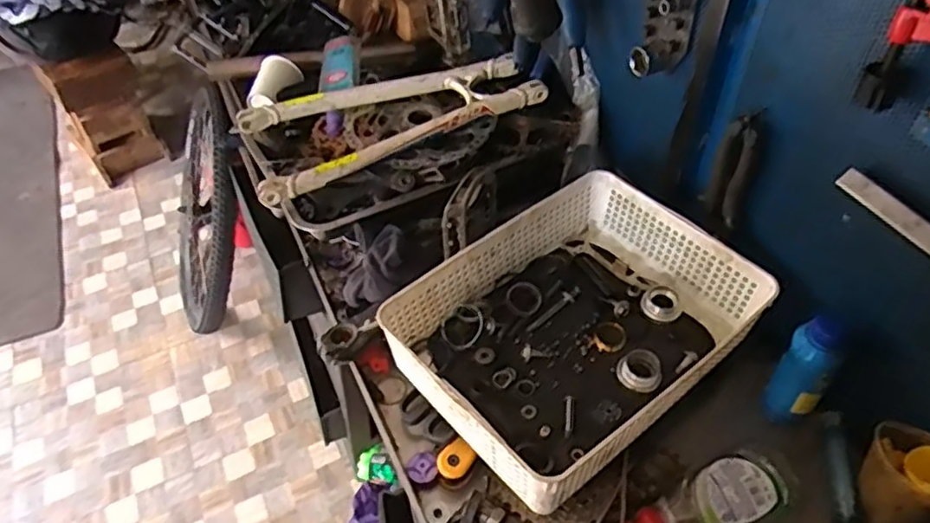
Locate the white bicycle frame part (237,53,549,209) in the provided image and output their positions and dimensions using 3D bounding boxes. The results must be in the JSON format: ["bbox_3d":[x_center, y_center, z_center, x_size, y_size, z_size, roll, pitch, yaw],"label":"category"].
[{"bbox_3d":[-0.099,-0.195,0.841,0.374,0.035,0.167,-22,50,-18],"label":"white bicycle frame part"}]

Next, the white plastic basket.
[{"bbox_3d":[0.113,0.063,0.665,0.327,0.083,0.239,-31,53,-24],"label":"white plastic basket"}]

